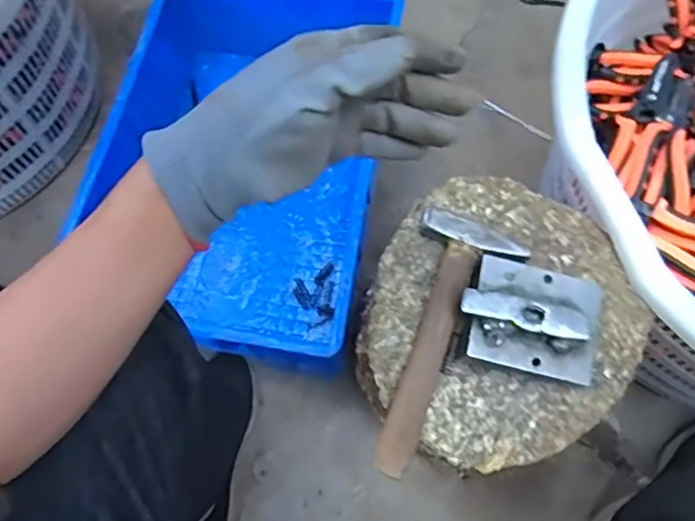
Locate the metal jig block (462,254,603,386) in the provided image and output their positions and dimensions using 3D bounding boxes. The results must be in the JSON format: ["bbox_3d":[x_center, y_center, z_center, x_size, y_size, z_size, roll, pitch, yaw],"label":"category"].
[{"bbox_3d":[0.138,0.045,0.440,0.099,0.058,0.080,11,70,7],"label":"metal jig block"}]

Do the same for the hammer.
[{"bbox_3d":[0.073,0.064,0.447,0.086,0.035,0.207,17,71,9],"label":"hammer"}]

